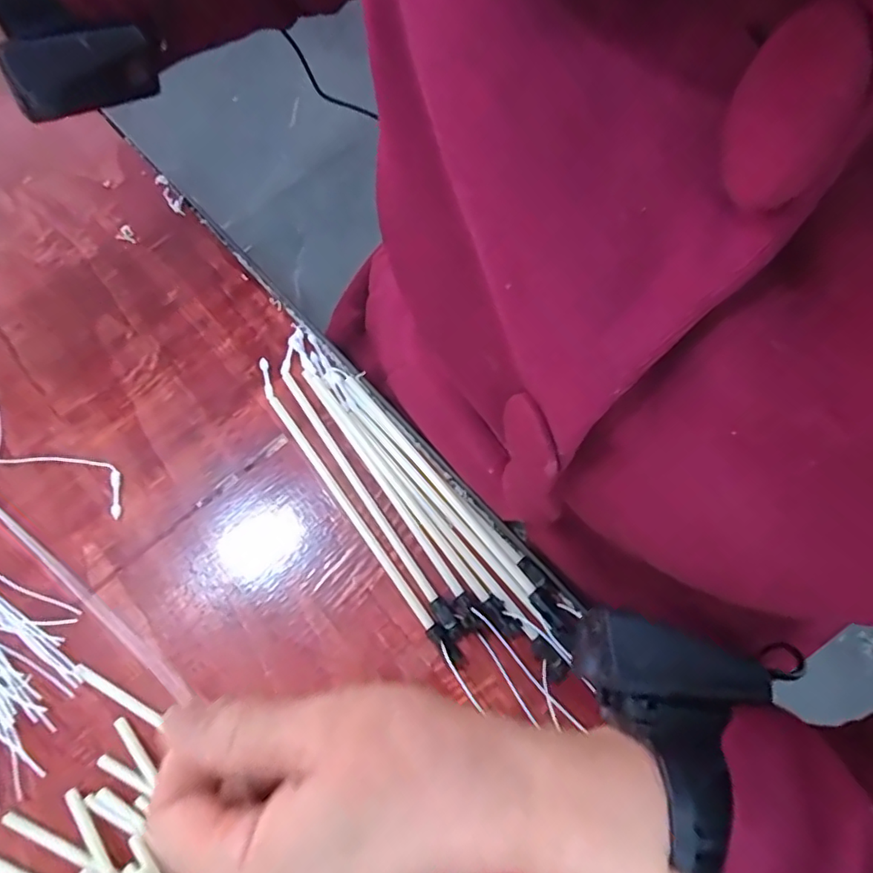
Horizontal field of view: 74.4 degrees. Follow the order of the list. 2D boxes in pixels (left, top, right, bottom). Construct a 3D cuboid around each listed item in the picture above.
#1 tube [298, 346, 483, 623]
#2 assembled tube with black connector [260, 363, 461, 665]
[{"bbox_3d":[-0.036,0.023,0.357,0.010,0.009,0.207,-34,72,-9],"label":"tube"},{"bbox_3d":[-0.056,0.039,0.353,0.013,0.008,0.227,-34,72,-9],"label":"assembled tube with black connector"}]

